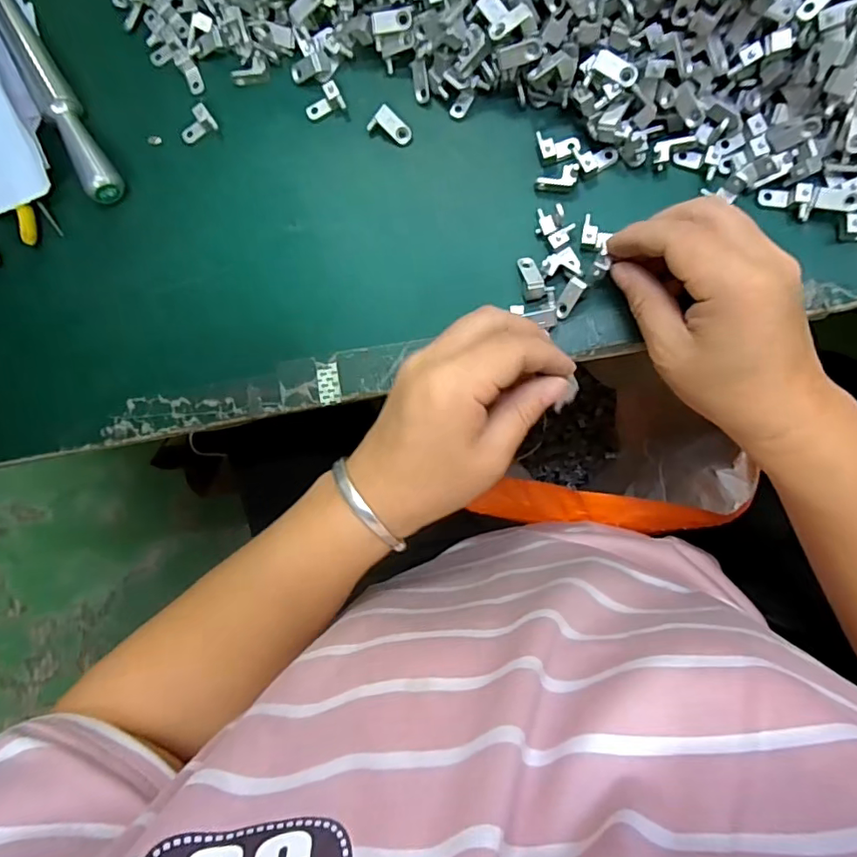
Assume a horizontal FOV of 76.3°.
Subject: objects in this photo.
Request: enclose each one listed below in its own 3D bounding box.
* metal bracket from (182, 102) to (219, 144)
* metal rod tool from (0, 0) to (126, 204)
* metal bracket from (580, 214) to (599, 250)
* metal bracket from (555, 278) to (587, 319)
[{"bbox_3d":[-0.140,-0.184,0.327,0.023,0.011,0.014,-24,89,8],"label":"metal bracket"},{"bbox_3d":[-0.249,-0.238,0.330,0.019,0.015,0.228,-31,86,7],"label":"metal rod tool"},{"bbox_3d":[0.090,-0.109,0.303,0.008,0.009,0.018,8,93,7],"label":"metal bracket"},{"bbox_3d":[0.078,-0.072,0.303,0.009,0.005,0.023,30,116,6],"label":"metal bracket"}]

